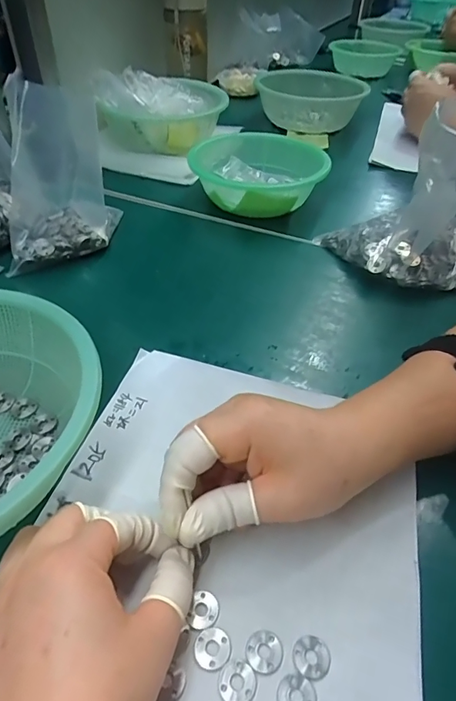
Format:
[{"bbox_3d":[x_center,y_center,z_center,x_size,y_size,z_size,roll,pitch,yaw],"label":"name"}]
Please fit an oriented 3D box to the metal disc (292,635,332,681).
[{"bbox_3d":[0.039,0.142,0.205,0.016,0.004,0.017,2,44,-2],"label":"metal disc"}]

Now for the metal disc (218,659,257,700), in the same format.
[{"bbox_3d":[0.004,0.147,0.196,0.016,0.004,0.017,2,44,-2],"label":"metal disc"}]

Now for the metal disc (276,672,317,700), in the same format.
[{"bbox_3d":[0.030,0.151,0.193,0.017,0.004,0.017,17,45,14],"label":"metal disc"}]

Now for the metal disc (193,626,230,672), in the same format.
[{"bbox_3d":[-0.007,0.138,0.205,0.017,0.004,0.017,2,44,-2],"label":"metal disc"}]

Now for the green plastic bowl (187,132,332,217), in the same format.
[{"bbox_3d":[0.037,-0.206,0.531,0.150,0.055,0.154,2,44,-2],"label":"green plastic bowl"}]

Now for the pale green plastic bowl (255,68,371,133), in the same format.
[{"bbox_3d":[0.141,-0.433,0.762,0.179,0.062,0.202,6,44,5],"label":"pale green plastic bowl"}]

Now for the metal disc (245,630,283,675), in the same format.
[{"bbox_3d":[0.017,0.139,0.205,0.017,0.004,0.017,2,44,-2],"label":"metal disc"}]

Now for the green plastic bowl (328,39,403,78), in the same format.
[{"bbox_3d":[0.312,-0.673,1.019,0.161,0.068,0.120,13,44,9],"label":"green plastic bowl"}]

